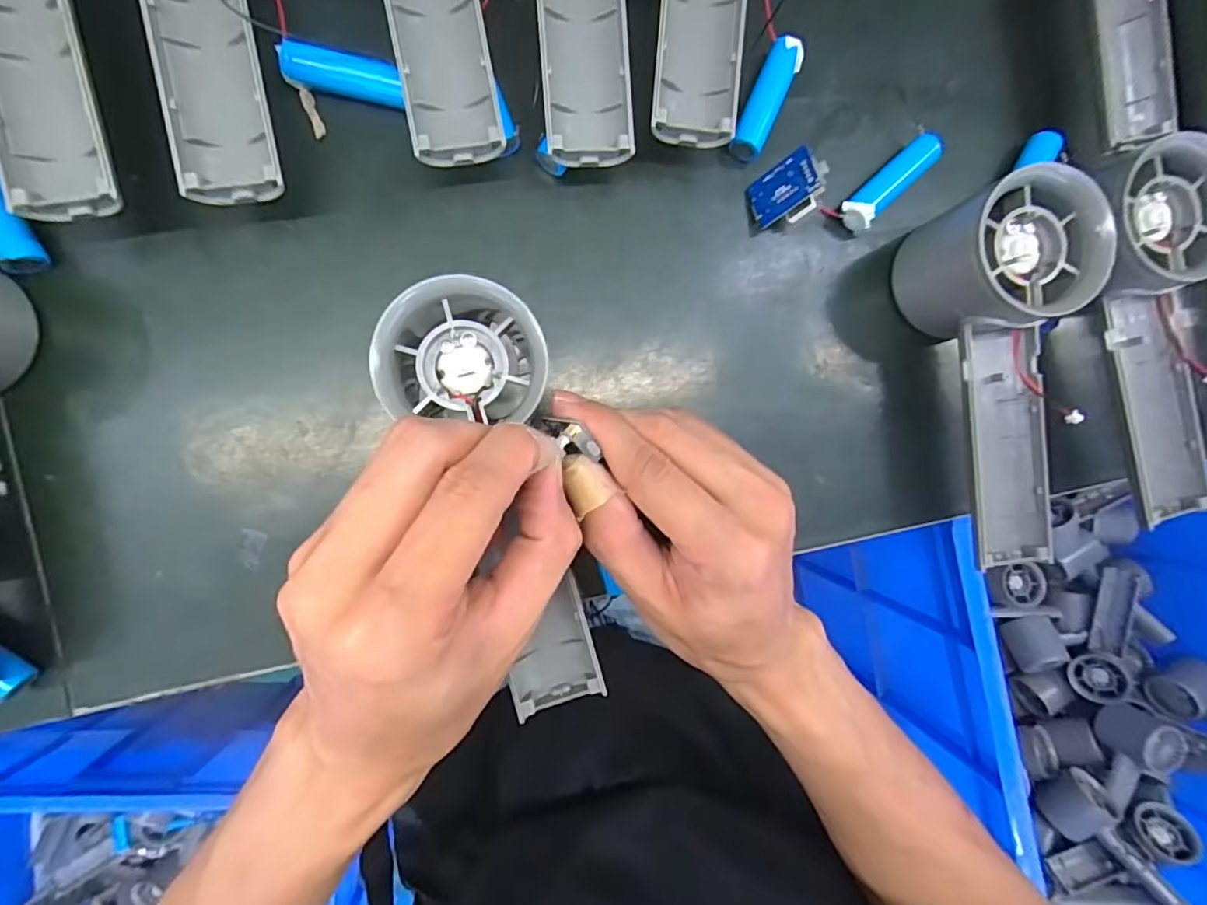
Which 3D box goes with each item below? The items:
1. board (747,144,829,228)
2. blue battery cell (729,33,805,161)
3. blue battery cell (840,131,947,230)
[{"bbox_3d":[0.081,-0.114,0.245,0.032,0.009,0.023,-25,87,39],"label":"board"},{"bbox_3d":[0.071,-0.154,0.249,0.014,0.016,0.052,23,88,-7],"label":"blue battery cell"},{"bbox_3d":[0.129,-0.122,0.256,0.054,0.015,0.014,-45,95,-4],"label":"blue battery cell"}]

